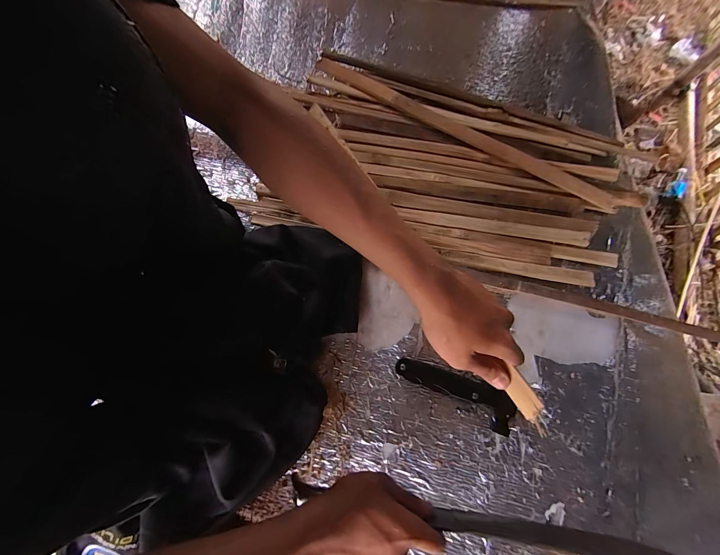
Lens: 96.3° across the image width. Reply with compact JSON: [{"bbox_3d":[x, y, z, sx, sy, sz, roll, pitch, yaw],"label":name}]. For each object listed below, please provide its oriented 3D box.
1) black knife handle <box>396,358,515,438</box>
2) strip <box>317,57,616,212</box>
[{"bbox_3d":[0.121,0.147,0.420,0.152,0.020,0.046,23,76,8],"label":"black knife handle"},{"bbox_3d":[0.150,-0.244,0.524,0.524,0.012,0.030,32,78,10],"label":"strip"}]

